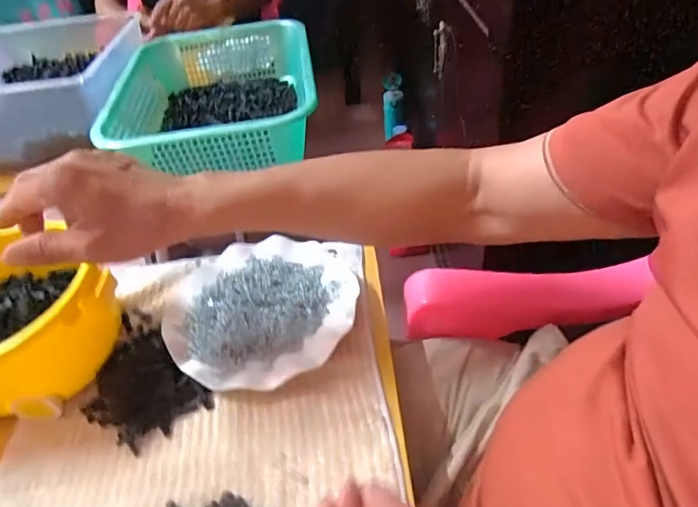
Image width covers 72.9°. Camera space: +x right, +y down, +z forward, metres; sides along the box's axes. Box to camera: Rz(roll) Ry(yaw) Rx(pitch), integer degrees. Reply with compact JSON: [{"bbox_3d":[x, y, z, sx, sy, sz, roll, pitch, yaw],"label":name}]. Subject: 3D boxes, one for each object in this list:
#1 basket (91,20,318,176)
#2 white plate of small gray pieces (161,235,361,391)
[{"bbox_3d":[-0.209,-0.240,0.758,0.305,0.109,0.376,-10,46,-3],"label":"basket"},{"bbox_3d":[-0.087,0.052,0.477,0.183,0.022,0.184,-4,45,4],"label":"white plate of small gray pieces"}]

